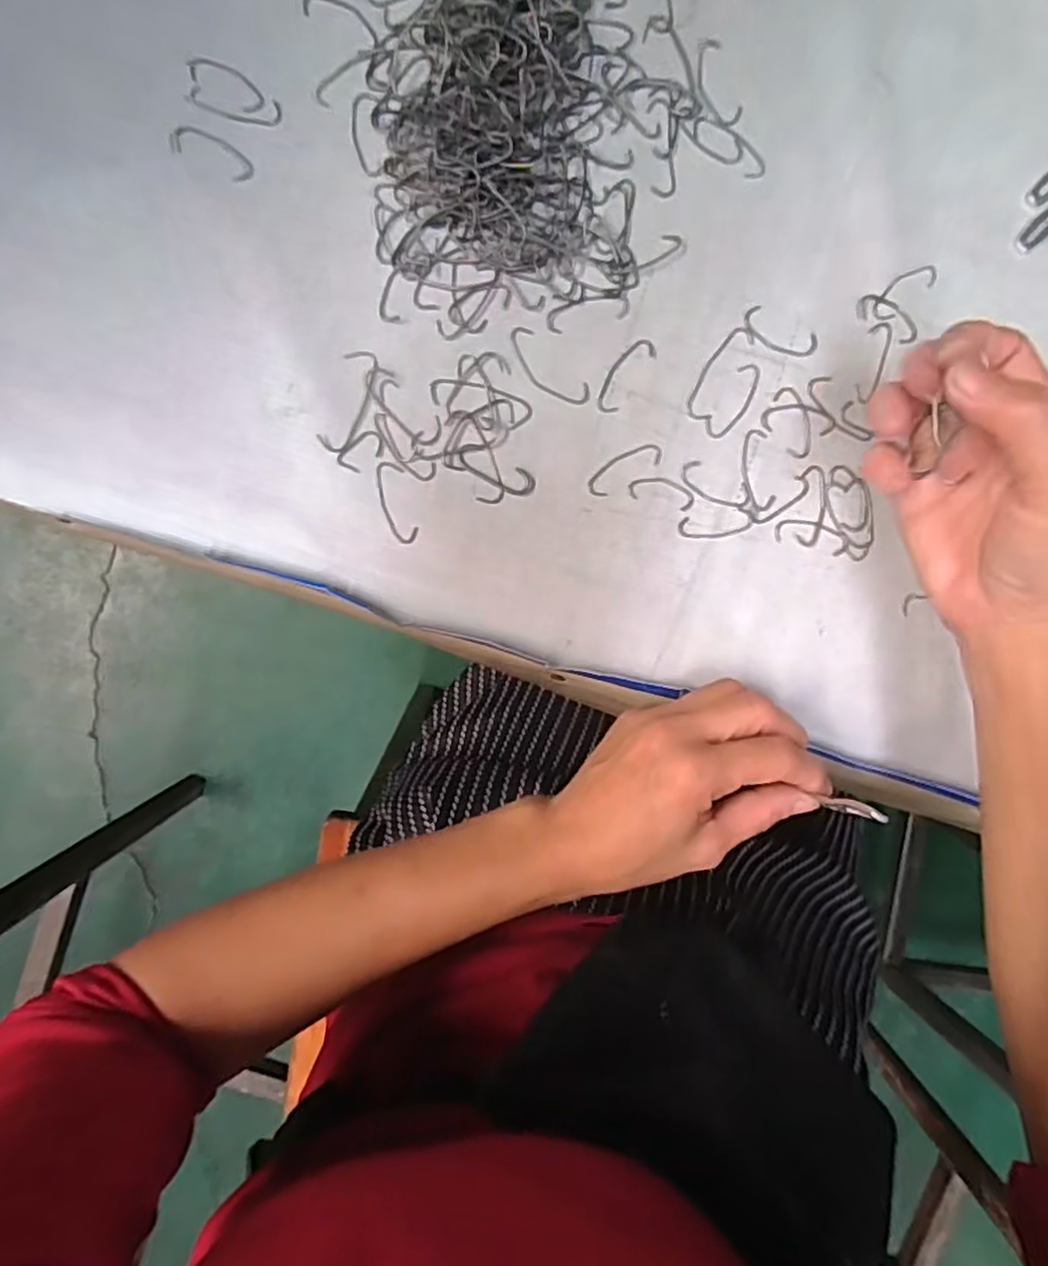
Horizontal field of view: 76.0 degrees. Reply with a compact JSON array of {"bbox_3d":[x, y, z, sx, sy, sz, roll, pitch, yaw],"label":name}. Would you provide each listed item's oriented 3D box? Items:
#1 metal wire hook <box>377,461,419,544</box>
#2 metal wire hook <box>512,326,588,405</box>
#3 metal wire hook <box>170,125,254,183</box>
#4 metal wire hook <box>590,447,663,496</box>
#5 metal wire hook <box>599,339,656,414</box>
[{"bbox_3d":[-0.063,-0.064,0.327,0.014,0.004,0.041,-14,95,-1],"label":"metal wire hook"},{"bbox_3d":[0.011,-0.128,0.326,0.048,0.004,0.017,43,92,-4],"label":"metal wire hook"},{"bbox_3d":[-0.148,-0.229,0.318,0.040,0.004,0.015,24,93,-3],"label":"metal wire hook"},{"bbox_3d":[0.050,-0.082,0.331,0.040,0.004,0.014,-31,95,1],"label":"metal wire hook"},{"bbox_3d":[0.050,-0.127,0.328,0.014,0.004,0.041,35,93,-4],"label":"metal wire hook"}]

